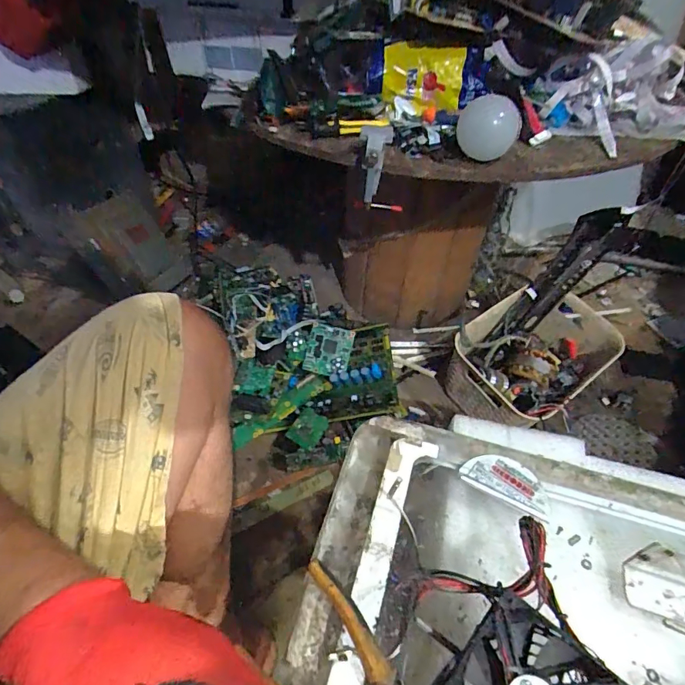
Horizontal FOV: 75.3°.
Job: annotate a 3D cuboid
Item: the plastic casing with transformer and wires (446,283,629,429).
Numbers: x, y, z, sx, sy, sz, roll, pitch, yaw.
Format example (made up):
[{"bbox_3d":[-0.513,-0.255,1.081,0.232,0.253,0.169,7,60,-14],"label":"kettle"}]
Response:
[{"bbox_3d":[0.360,0.019,0.819,0.304,0.108,0.201,-30,53,-26],"label":"plastic casing with transformer and wires"}]

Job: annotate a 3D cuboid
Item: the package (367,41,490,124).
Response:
[{"bbox_3d":[0.108,-0.338,0.570,0.148,0.076,0.018,6,30,2],"label":"package"}]

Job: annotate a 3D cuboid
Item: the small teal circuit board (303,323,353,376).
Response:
[{"bbox_3d":[-0.026,0.016,0.853,0.083,0.015,0.091,12,85,7],"label":"small teal circuit board"}]

